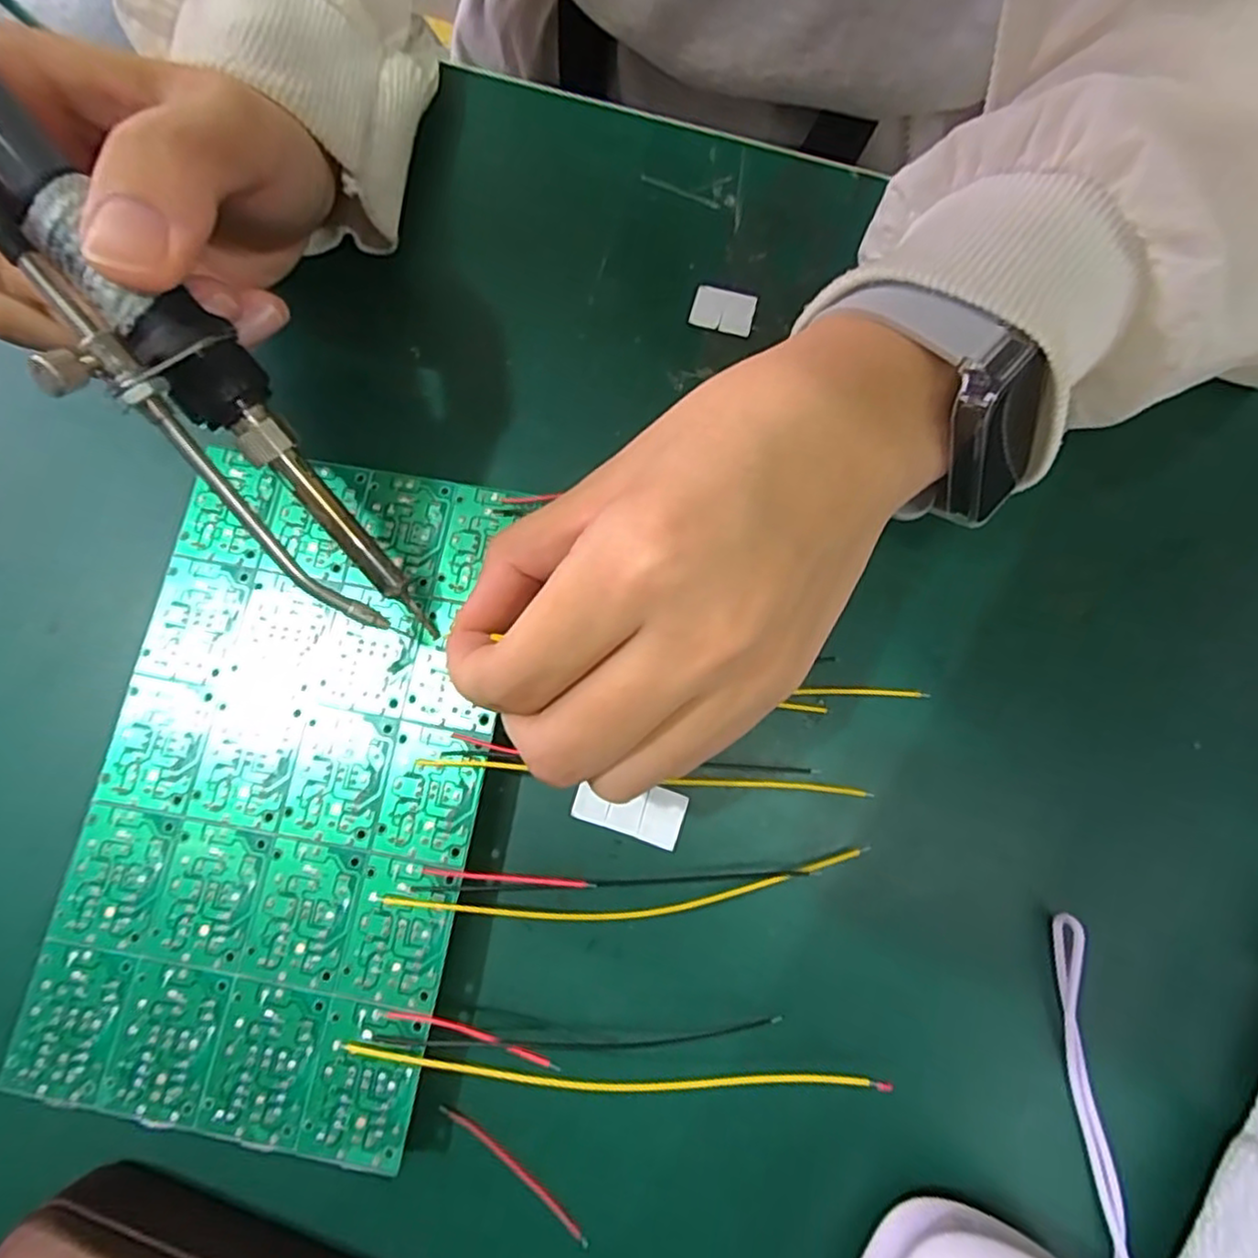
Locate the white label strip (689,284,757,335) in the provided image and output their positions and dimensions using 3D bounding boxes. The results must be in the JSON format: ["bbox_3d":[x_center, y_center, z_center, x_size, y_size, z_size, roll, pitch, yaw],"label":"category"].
[{"bbox_3d":[0.031,-0.105,0.224,0.020,0.004,0.015,15,79,4],"label":"white label strip"}]

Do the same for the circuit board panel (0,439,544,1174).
[{"bbox_3d":[-0.091,0.038,0.184,0.101,0.004,0.172,10,78,3],"label":"circuit board panel"}]

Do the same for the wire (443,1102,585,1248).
[{"bbox_3d":[-0.029,0.138,0.172,0.048,0.004,0.004,37,81,8],"label":"wire"}]

